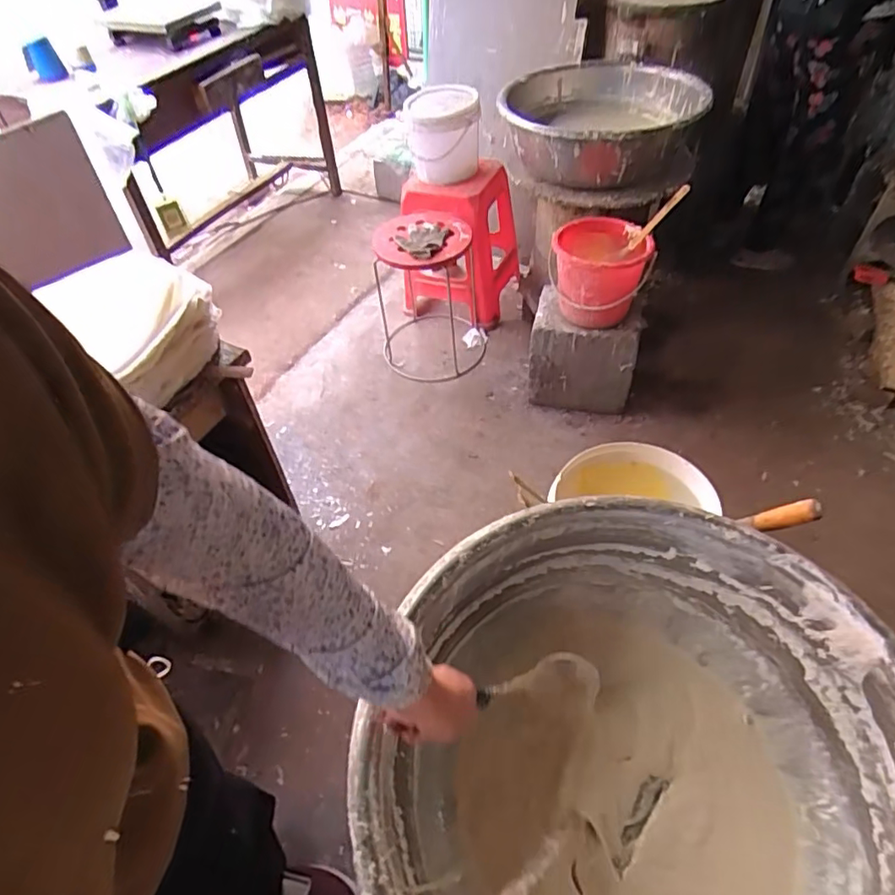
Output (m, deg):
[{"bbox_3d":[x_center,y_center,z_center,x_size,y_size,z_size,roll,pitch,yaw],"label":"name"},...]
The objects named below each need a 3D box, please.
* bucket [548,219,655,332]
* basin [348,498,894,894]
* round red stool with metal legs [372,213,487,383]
[{"bbox_3d":[0.415,-0.490,1.595,0.254,0.192,0.258,-2,50,2],"label":"bucket"},{"bbox_3d":[0.207,0.363,0.640,0.548,0.234,0.555,4,51,7],"label":"basin"},{"bbox_3d":[-0.065,-0.527,1.921,0.366,0.486,0.374,-2,50,2],"label":"round red stool with metal legs"}]

